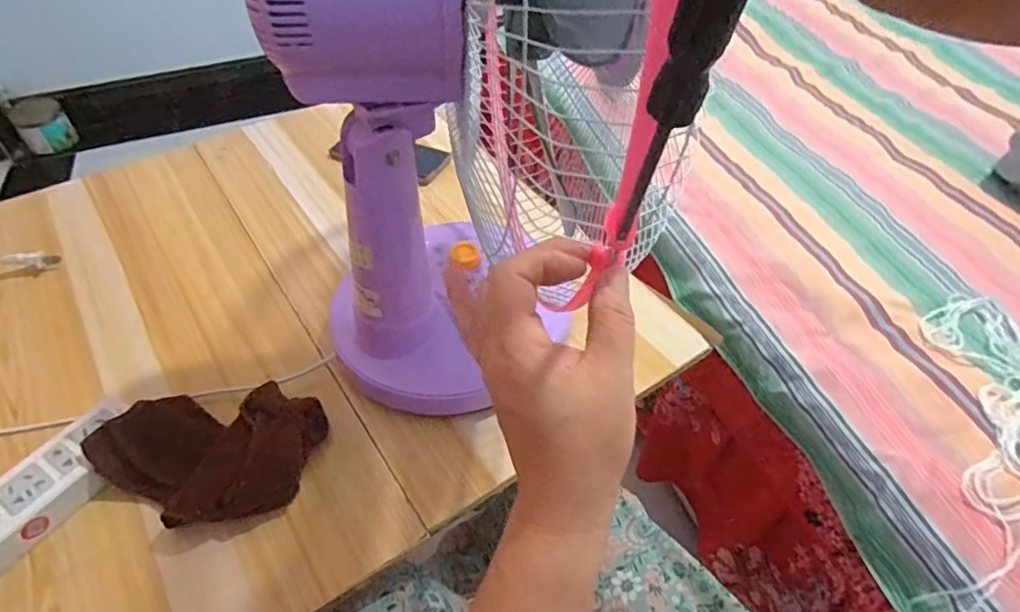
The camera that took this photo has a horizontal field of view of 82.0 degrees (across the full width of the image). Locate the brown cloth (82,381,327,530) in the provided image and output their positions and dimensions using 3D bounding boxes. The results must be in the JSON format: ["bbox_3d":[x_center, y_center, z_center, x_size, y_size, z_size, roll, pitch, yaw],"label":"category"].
[{"bbox_3d":[-0.252,0.121,0.490,0.182,0.072,0.108,-8,49,-9],"label":"brown cloth"}]

